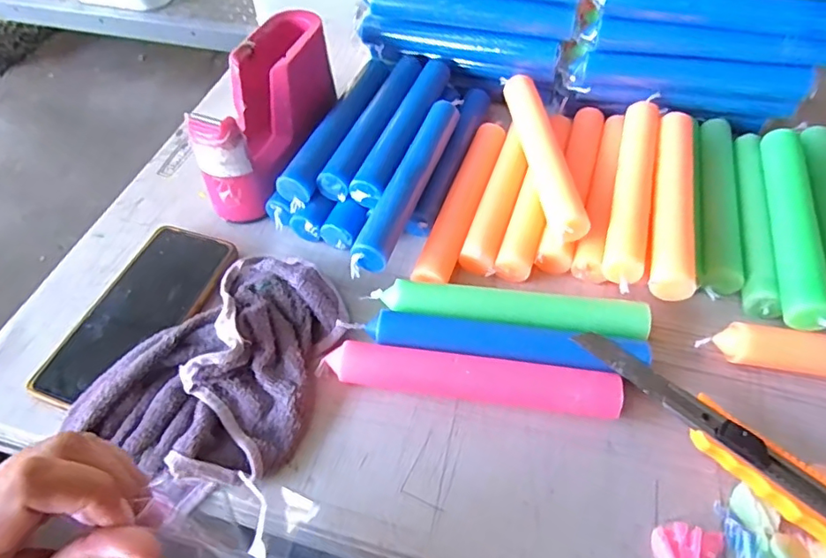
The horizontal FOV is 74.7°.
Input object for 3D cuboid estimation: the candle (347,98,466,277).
[{"bbox_3d":[0.000,-0.085,0.456,0.025,0.028,0.203,15,56,13],"label":"candle"}]

